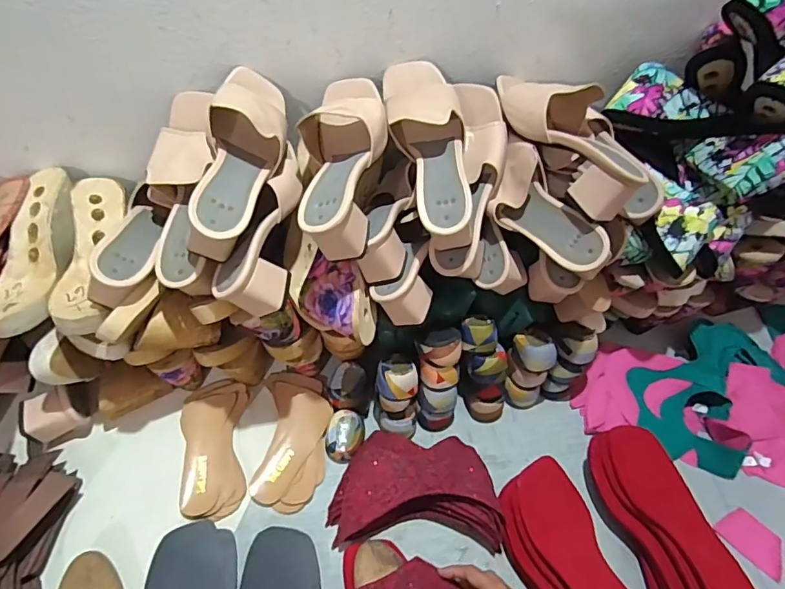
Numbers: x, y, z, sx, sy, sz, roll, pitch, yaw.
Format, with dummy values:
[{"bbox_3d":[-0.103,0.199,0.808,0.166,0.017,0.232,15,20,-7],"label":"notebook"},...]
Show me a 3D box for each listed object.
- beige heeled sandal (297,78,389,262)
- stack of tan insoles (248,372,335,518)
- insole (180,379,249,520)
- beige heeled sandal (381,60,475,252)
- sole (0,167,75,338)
[{"bbox_3d":[-0.054,-0.147,0.557,0.097,0.095,0.227,-3,54,-5],"label":"beige heeled sandal"},{"bbox_3d":[-0.134,0.194,0.676,0.090,0.014,0.187,1,53,-2],"label":"stack of tan insoles"},{"bbox_3d":[-0.235,0.198,0.654,0.081,0.013,0.175,-7,54,-8],"label":"insole"},{"bbox_3d":[0.044,-0.172,0.580,0.084,0.095,0.235,-9,71,-9],"label":"beige heeled sandal"},{"bbox_3d":[-0.435,-0.052,0.600,0.088,0.048,0.230,0,53,-2],"label":"sole"}]

